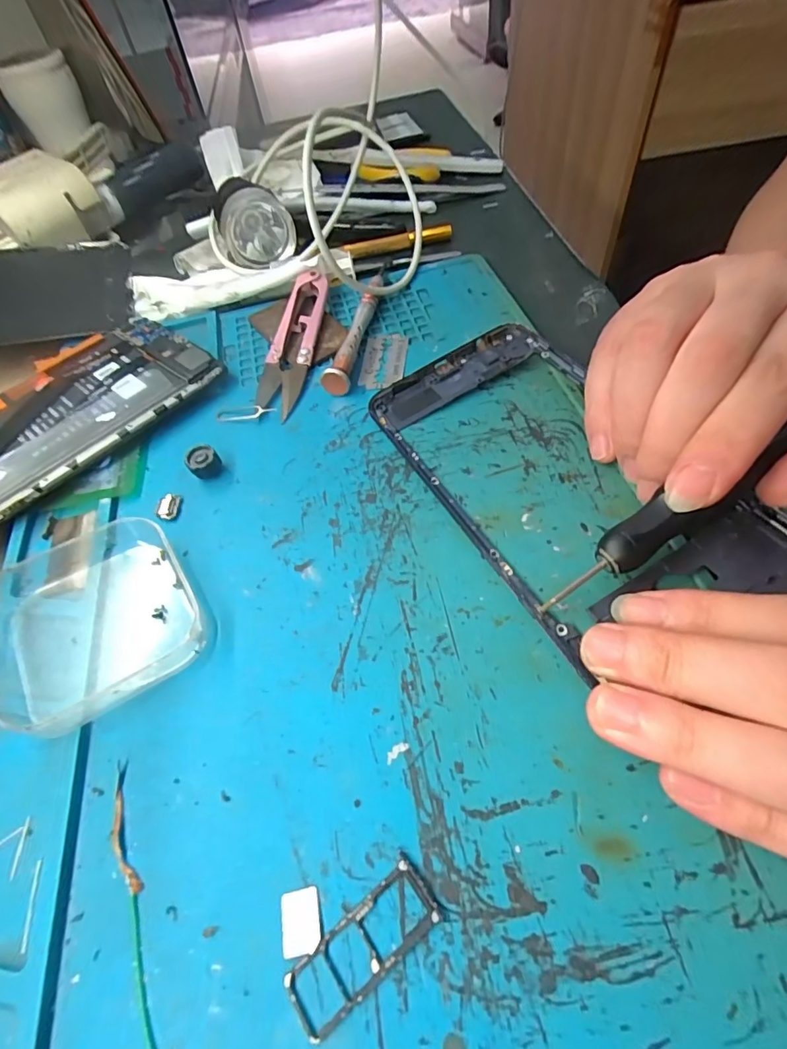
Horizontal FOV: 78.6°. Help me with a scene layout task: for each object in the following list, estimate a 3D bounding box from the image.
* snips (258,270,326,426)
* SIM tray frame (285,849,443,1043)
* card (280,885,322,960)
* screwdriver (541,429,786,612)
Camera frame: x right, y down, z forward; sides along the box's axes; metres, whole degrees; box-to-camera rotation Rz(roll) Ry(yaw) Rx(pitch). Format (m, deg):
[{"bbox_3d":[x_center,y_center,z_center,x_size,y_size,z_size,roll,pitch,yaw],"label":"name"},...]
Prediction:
[{"bbox_3d":[-0.052,-0.095,0.246,0.023,0.015,0.095,1,56,8],"label":"snips"},{"bbox_3d":[-0.008,0.101,0.116,0.039,0.004,0.016,-34,60,-17],"label":"SIM tray frame"},{"bbox_3d":[-0.023,0.099,0.120,0.009,0.004,0.013,-11,48,-4],"label":"card"},{"bbox_3d":[0.109,-0.017,0.152,0.144,0.018,0.018,-36,59,0],"label":"screwdriver"}]

